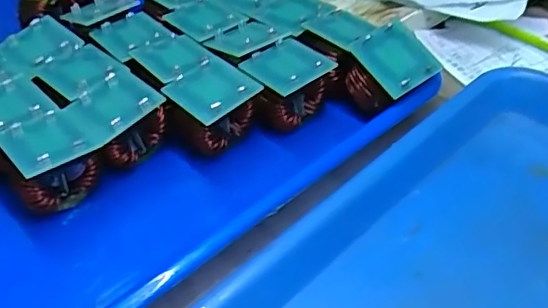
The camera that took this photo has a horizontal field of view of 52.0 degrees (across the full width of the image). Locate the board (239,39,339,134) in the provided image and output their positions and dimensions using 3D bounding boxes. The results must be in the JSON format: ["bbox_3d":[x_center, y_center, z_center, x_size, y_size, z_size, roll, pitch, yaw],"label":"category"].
[{"bbox_3d":[0.009,-0.046,0.372,0.051,0.038,0.047,-25,46,-21],"label":"board"}]

